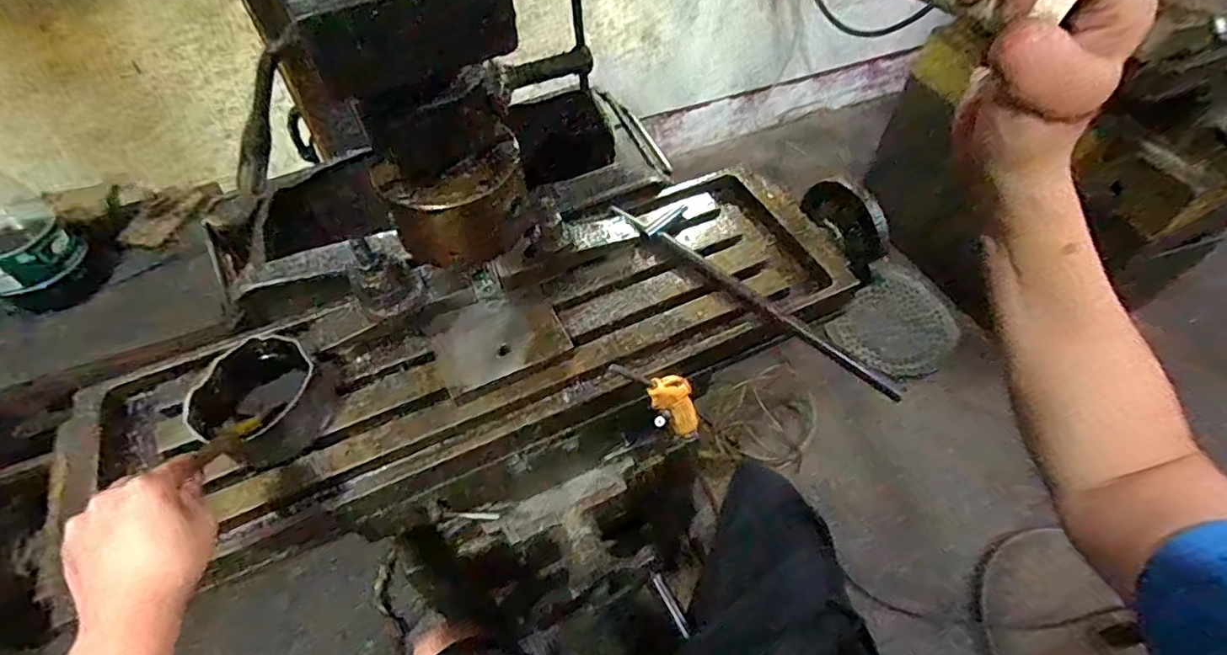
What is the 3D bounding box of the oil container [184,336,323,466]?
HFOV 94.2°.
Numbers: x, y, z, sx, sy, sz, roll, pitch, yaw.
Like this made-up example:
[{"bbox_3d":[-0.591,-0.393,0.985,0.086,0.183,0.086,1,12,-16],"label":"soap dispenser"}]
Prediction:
[{"bbox_3d":[-0.328,0.064,0.534,0.097,0.059,0.106,0,54,0],"label":"oil container"}]

